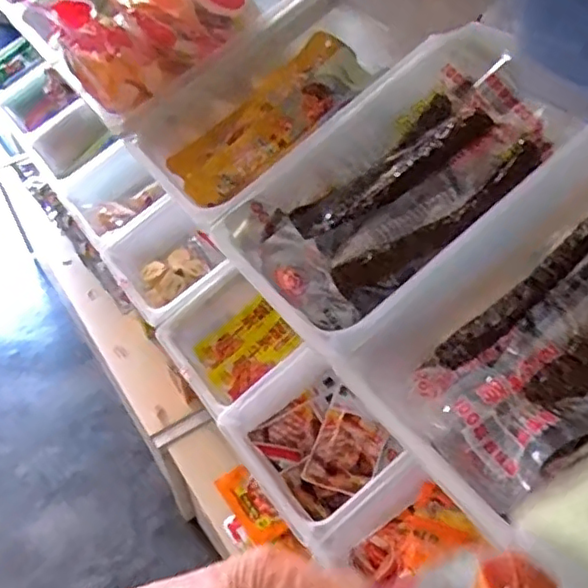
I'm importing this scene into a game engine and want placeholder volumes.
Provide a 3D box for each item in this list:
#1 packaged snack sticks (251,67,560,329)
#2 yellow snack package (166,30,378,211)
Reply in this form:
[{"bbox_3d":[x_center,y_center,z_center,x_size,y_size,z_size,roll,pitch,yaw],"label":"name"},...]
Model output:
[{"bbox_3d":[0.090,-0.089,0.537,0.272,0.048,0.141,-42,57,-11],"label":"packaged snack sticks"},{"bbox_3d":[-0.030,-0.194,0.693,0.233,0.027,0.110,-40,53,2],"label":"yellow snack package"}]

